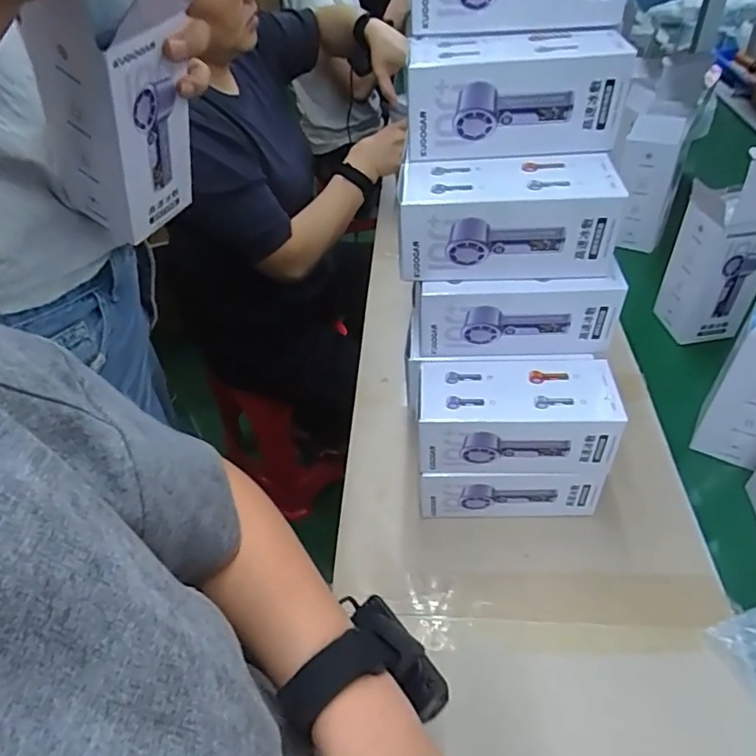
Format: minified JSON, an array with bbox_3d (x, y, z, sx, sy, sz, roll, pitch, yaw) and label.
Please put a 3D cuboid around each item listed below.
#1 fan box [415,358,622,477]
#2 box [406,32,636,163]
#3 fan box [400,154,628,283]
[{"bbox_3d":[0.116,0.033,0.469,0.159,0.078,0.067,1,43,7],"label":"fan box"},{"bbox_3d":[0.106,-0.226,0.434,0.164,0.071,0.089,5,44,12],"label":"box"},{"bbox_3d":[0.100,-0.126,0.435,0.158,0.074,0.066,-1,43,5],"label":"fan box"}]

